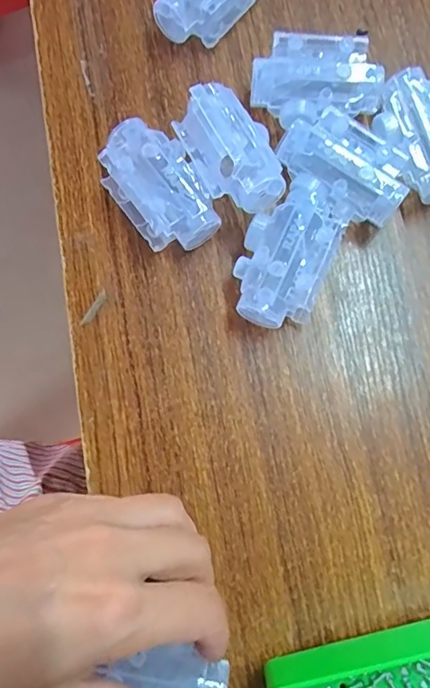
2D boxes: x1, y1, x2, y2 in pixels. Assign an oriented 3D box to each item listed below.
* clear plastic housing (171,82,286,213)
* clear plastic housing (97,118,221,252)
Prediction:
[{"bbox_3d":[0.008,-0.099,0.253,0.038,0.032,0.064,-27,81,-5],"label":"clear plastic housing"},{"bbox_3d":[-0.028,-0.081,0.260,0.042,0.030,0.066,-37,82,-7],"label":"clear plastic housing"}]

